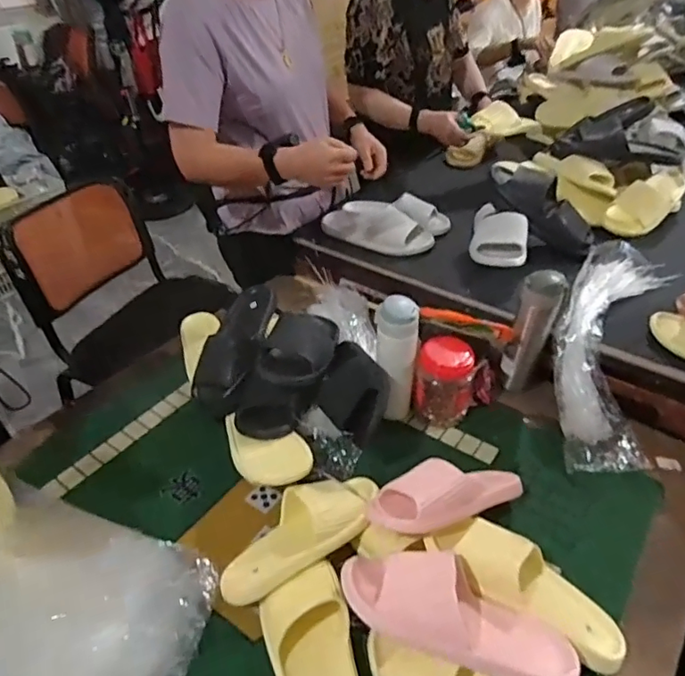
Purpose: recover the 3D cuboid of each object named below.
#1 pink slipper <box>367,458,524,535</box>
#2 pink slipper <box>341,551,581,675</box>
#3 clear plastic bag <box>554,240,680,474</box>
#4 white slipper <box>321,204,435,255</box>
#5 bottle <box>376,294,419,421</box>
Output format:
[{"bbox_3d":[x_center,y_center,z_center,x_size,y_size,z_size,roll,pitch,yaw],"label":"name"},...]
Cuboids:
[{"bbox_3d":[0.151,0.205,0.726,0.235,0.069,0.088,-2,34,-33],"label":"pink slipper"},{"bbox_3d":[0.127,0.301,0.596,0.260,0.076,0.112,10,40,14],"label":"pink slipper"},{"bbox_3d":[0.471,0.013,0.951,0.208,0.062,0.503,36,60,-4],"label":"clear plastic bag"},{"bbox_3d":[0.078,-0.256,1.214,0.259,0.072,0.095,17,43,22],"label":"white slipper"},{"bbox_3d":[0.086,0.044,0.879,0.068,0.224,0.059,4,39,7],"label":"bottle"}]

